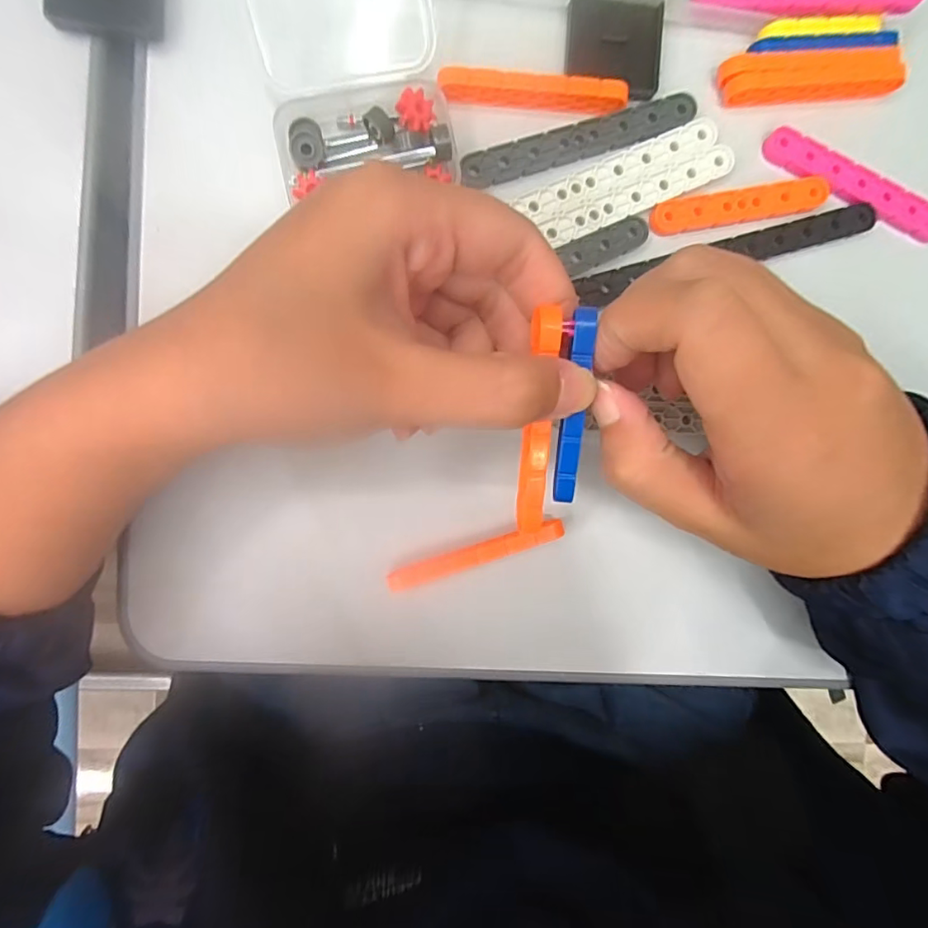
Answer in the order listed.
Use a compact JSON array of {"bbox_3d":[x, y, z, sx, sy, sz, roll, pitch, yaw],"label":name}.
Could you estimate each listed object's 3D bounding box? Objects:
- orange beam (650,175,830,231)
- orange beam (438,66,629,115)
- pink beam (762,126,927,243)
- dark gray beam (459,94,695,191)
[{"bbox_3d":[0.114,-0.107,0.215,0.074,0.004,0.013,-11,93,-4],"label":"orange beam"},{"bbox_3d":[0.027,-0.146,0.203,0.072,0.008,0.009,1,92,-5],"label":"orange beam"},{"bbox_3d":[0.166,-0.117,0.216,0.085,0.004,0.014,25,90,-5],"label":"pink beam"},{"bbox_3d":[0.046,-0.130,0.208,0.097,0.004,0.014,-18,94,-4],"label":"dark gray beam"}]

